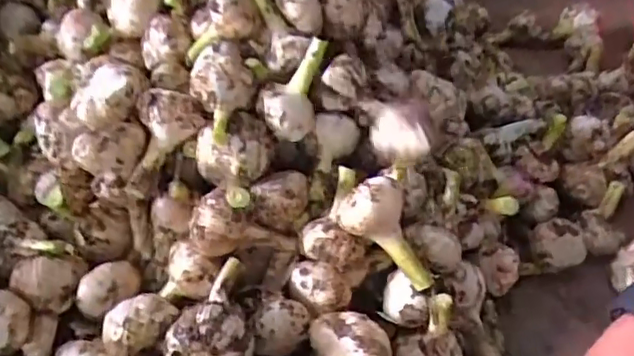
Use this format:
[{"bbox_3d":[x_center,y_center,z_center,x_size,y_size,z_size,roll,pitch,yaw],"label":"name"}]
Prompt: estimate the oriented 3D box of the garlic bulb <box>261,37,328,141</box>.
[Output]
[{"bbox_3d":[-0.015,-0.069,0.474,0.045,0.050,0.074,2,64,29],"label":"garlic bulb"}]

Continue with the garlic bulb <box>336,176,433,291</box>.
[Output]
[{"bbox_3d":[0.053,0.044,0.440,0.040,0.089,0.035,-21,19,41],"label":"garlic bulb"}]

